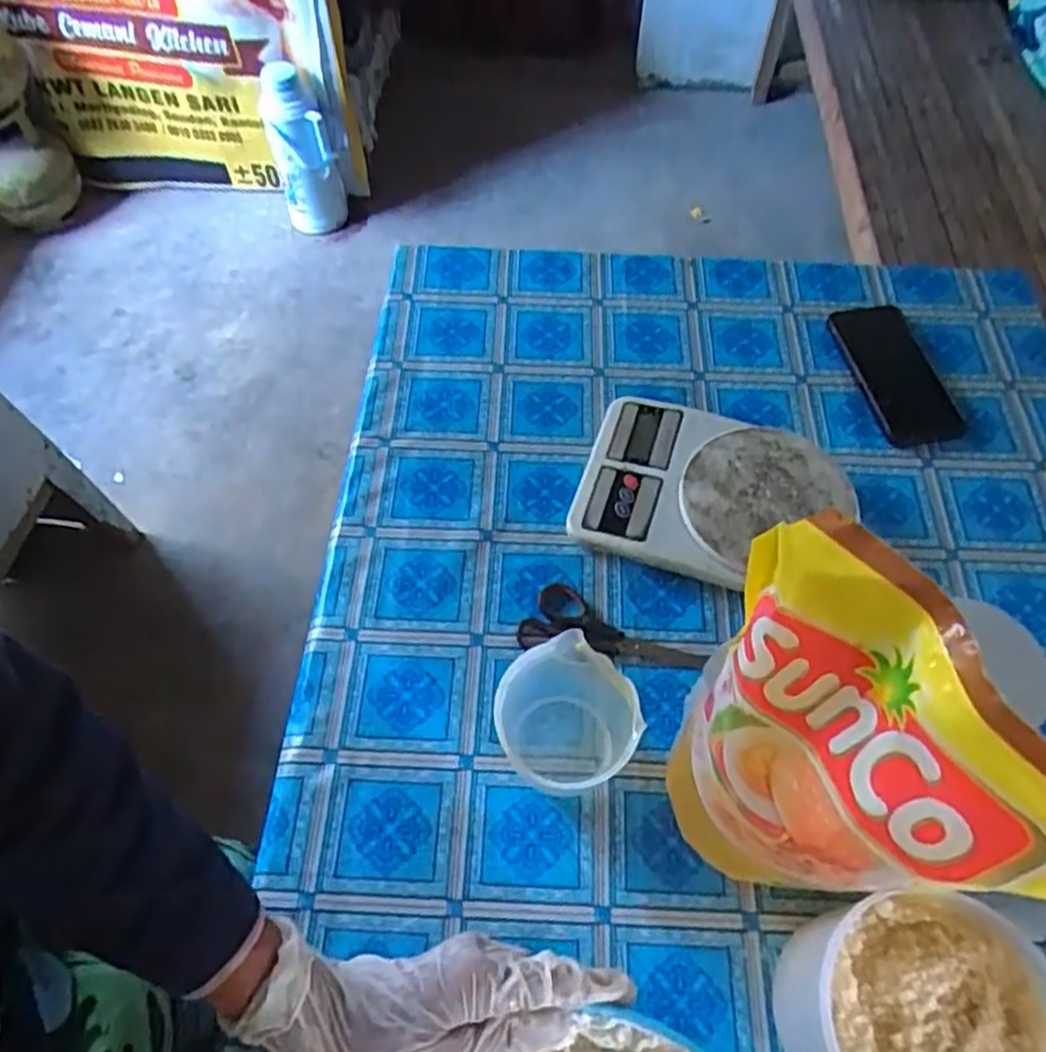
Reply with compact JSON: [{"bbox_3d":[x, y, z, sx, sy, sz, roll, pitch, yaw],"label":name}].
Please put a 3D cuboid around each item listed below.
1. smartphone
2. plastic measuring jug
[{"bbox_3d":[0.362,-0.151,0.739,0.077,0.008,0.166,-12,60,-6],"label":"smartphone"},{"bbox_3d":[0.030,0.137,0.527,0.085,0.086,0.091,-35,65,-18],"label":"plastic measuring jug"}]

